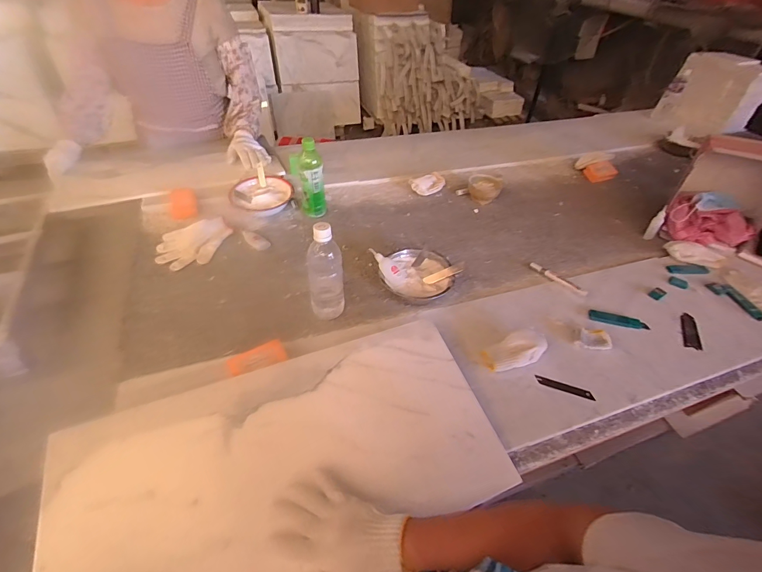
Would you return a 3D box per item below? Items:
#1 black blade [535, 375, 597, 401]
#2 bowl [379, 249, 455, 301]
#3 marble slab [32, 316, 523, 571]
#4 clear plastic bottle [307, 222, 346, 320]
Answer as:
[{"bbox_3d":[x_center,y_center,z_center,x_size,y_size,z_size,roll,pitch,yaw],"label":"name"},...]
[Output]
[{"bbox_3d":[0.326,0.179,0.649,0.097,0.007,0.018,19,45,12],"label":"black blade"},{"bbox_3d":[0.078,-0.020,0.804,0.160,0.061,0.142,11,46,8],"label":"bowl"},{"bbox_3d":[-0.128,0.245,0.525,0.598,0.020,0.298,-16,56,-17],"label":"marble slab"},{"bbox_3d":[-0.103,-0.024,0.693,0.066,0.205,0.062,-5,46,-8],"label":"clear plastic bottle"}]

